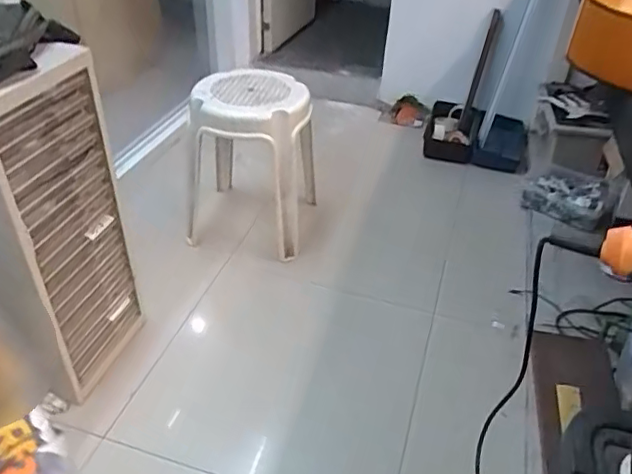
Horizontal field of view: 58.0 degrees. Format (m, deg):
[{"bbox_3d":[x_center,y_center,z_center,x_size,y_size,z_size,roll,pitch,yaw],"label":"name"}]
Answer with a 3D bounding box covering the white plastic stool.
[{"bbox_3d":[-0.185,-0.221,1.630,0.331,0.467,0.358,8,38,7],"label":"white plastic stool"}]

